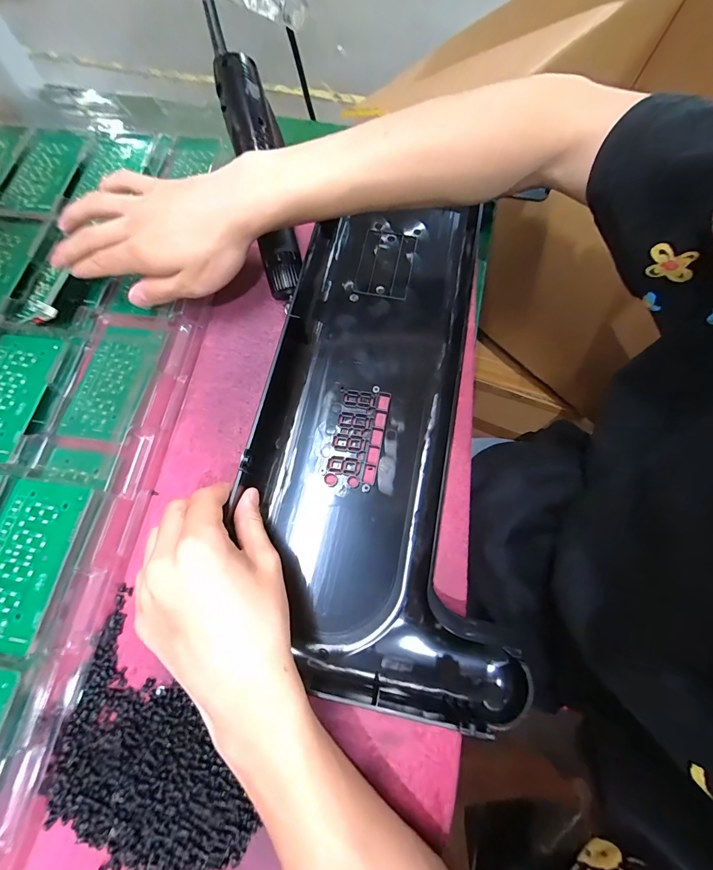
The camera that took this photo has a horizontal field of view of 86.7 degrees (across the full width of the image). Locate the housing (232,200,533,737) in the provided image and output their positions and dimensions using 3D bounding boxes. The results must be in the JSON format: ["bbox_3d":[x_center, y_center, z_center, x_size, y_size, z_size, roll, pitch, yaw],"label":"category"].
[{"bbox_3d":[0.015,-0.021,0.304,0.183,0.031,0.407,2,71,-1],"label":"housing"}]

